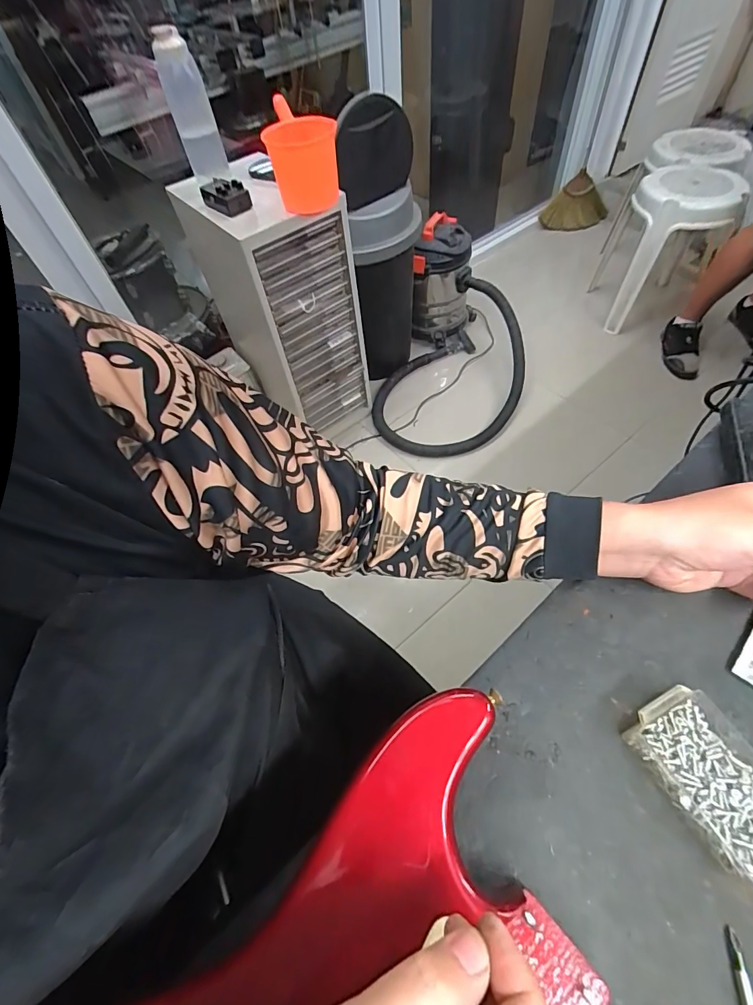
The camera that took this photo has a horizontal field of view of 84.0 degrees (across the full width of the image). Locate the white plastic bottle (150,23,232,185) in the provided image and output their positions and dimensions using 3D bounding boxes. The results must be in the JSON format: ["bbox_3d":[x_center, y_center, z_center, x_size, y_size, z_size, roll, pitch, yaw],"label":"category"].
[{"bbox_3d":[-0.422,-0.893,0.955,0.088,0.252,0.066,-19,58,-7],"label":"white plastic bottle"}]

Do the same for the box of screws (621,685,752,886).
[{"bbox_3d":[0.219,0.174,0.270,0.063,0.030,0.098,-23,58,-10],"label":"box of screws"}]

